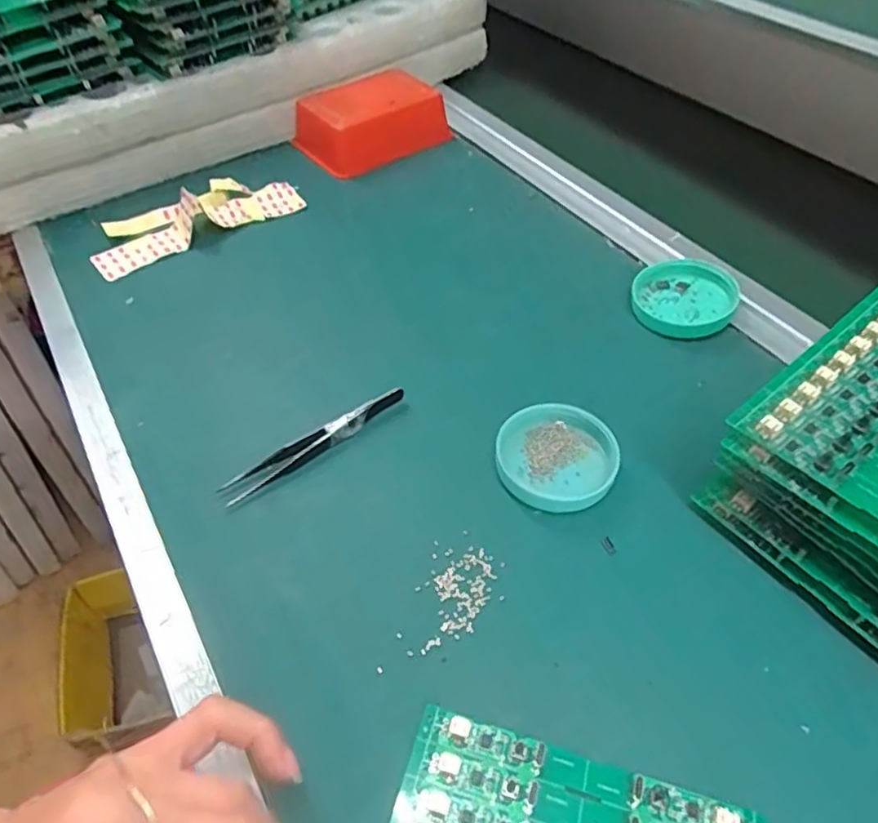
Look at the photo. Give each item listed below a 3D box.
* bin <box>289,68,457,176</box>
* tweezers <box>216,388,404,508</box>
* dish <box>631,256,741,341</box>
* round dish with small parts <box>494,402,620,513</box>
[{"bbox_3d":[-0.063,-0.271,0.596,0.138,0.042,0.096,-29,54,-21],"label":"bin"},{"bbox_3d":[-0.069,0.017,0.365,0.114,0.012,0.013,-31,55,-22],"label":"tweezers"},{"bbox_3d":[0.166,-0.078,0.436,0.067,0.016,0.062,5,49,7],"label":"dish"},{"bbox_3d":[0.064,0.023,0.350,0.061,0.014,0.061,-1,49,1],"label":"round dish with small parts"}]

